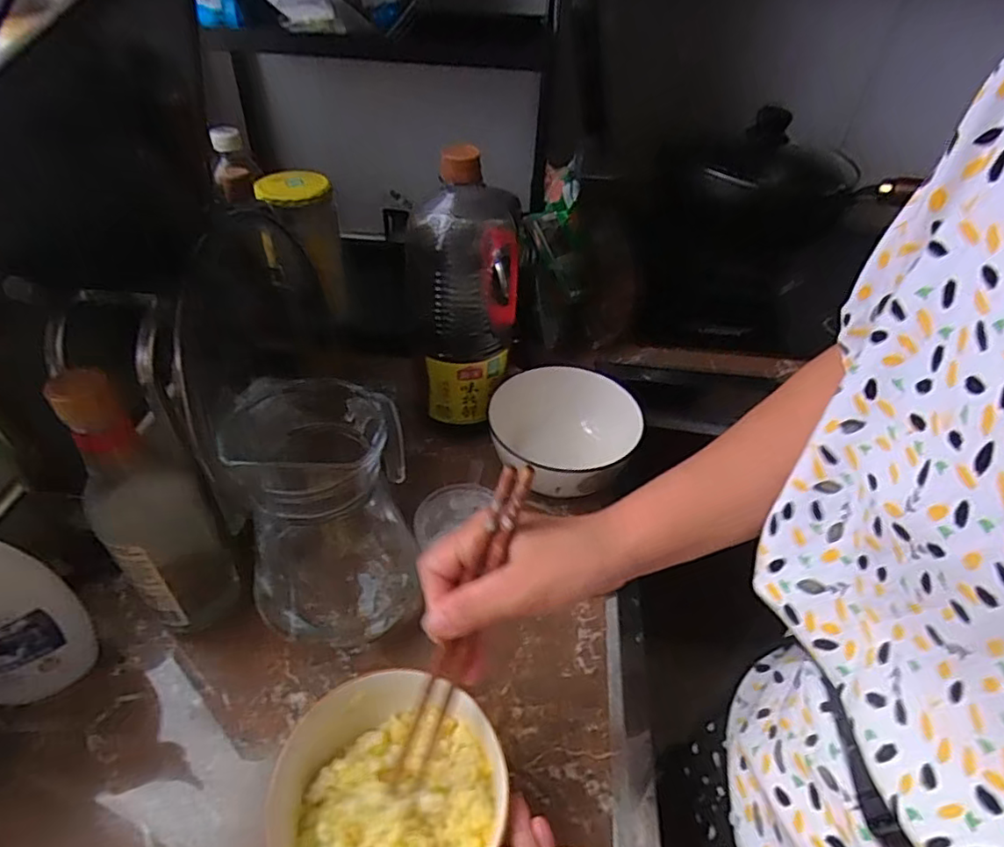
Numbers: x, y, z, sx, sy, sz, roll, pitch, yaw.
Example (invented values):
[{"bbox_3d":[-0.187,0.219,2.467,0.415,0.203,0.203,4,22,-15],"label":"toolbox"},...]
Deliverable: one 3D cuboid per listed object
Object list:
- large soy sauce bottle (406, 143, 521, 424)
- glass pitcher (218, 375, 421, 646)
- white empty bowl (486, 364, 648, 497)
[{"bbox_3d":[-0.036,-0.131,0.577,0.097,0.247,0.095,9,44,5],"label":"large soy sauce bottle"},{"bbox_3d":[-0.135,0.077,0.455,0.129,0.190,0.124,-7,45,-11],"label":"glass pitcher"},{"bbox_3d":[0.064,0.022,0.611,0.138,0.087,0.144,-13,47,-16],"label":"white empty bowl"}]

